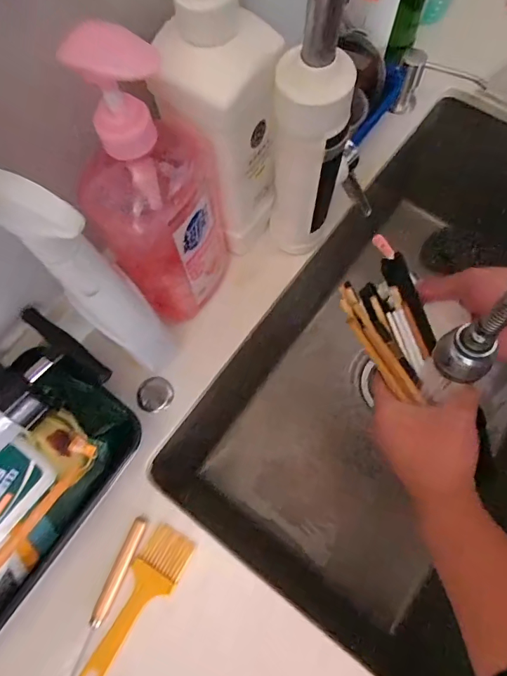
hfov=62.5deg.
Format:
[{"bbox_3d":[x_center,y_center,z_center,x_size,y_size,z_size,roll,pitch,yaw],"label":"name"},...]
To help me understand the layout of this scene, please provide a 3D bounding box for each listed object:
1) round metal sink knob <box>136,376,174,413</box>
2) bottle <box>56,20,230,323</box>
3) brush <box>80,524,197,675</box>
[{"bbox_3d":[-0.100,0.057,0.425,0.034,0.018,0.034,-1,71,2],"label":"round metal sink knob"},{"bbox_3d":[-0.069,-0.102,0.322,0.052,0.239,0.106,28,74,11],"label":"bottle"},{"bbox_3d":[-0.104,0.235,0.360,0.041,0.010,0.141,30,75,11],"label":"brush"}]

